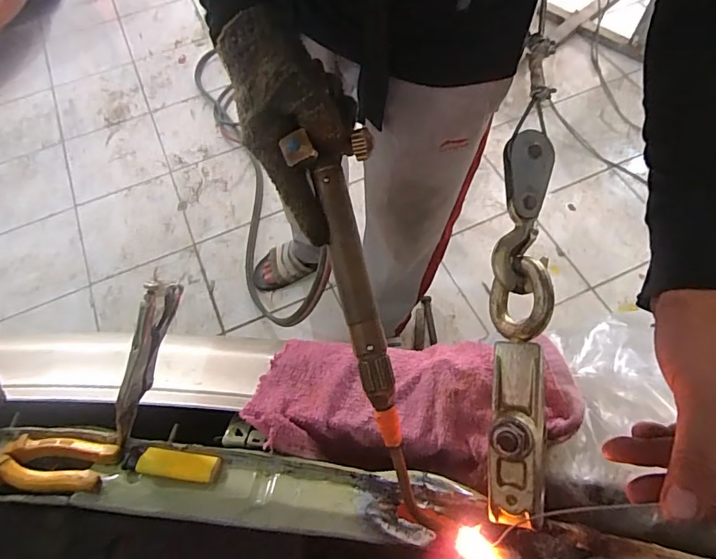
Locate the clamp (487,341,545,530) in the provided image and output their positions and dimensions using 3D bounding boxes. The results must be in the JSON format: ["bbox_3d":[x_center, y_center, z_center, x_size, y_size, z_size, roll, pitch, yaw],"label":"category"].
[{"bbox_3d":[0.120,0.111,0.358,0.038,0.049,0.131,7,62,7],"label":"clamp"}]

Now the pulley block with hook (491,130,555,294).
[{"bbox_3d":[0.140,-0.058,0.402,0.040,0.021,0.135,10,86,10],"label":"pulley block with hook"}]

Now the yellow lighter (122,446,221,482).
[{"bbox_3d":[-0.161,0.158,0.406,0.081,0.009,0.022,5,62,6],"label":"yellow lighter"}]

